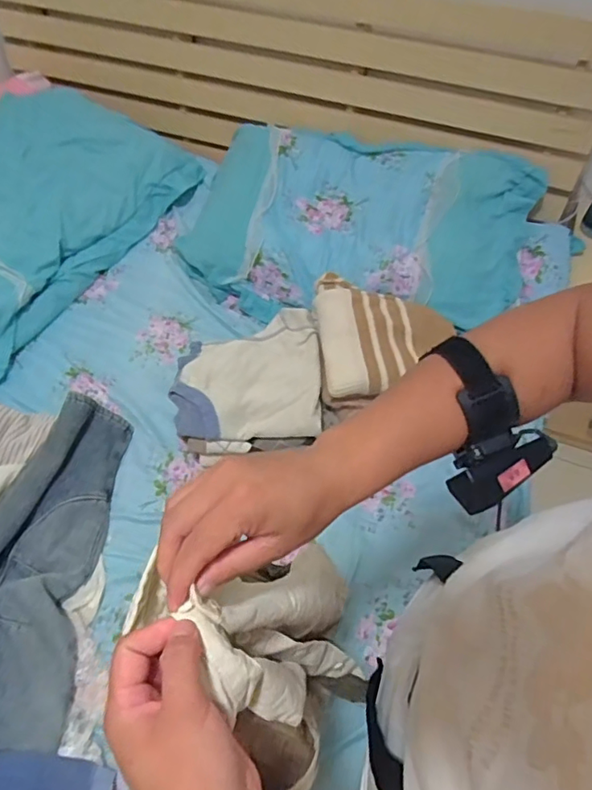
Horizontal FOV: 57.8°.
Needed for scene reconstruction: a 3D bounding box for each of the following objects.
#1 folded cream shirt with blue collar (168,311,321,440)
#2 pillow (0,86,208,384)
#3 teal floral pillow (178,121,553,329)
[{"bbox_3d":[-0.087,-0.026,0.920,0.250,0.030,0.208,-7,82,-2],"label":"folded cream shirt with blue collar"},{"bbox_3d":[-0.611,-0.387,1.183,0.459,0.147,0.717,28,63,17],"label":"pillow"},{"bbox_3d":[0.109,-0.345,1.114,0.703,0.179,0.385,16,60,11],"label":"teal floral pillow"}]

